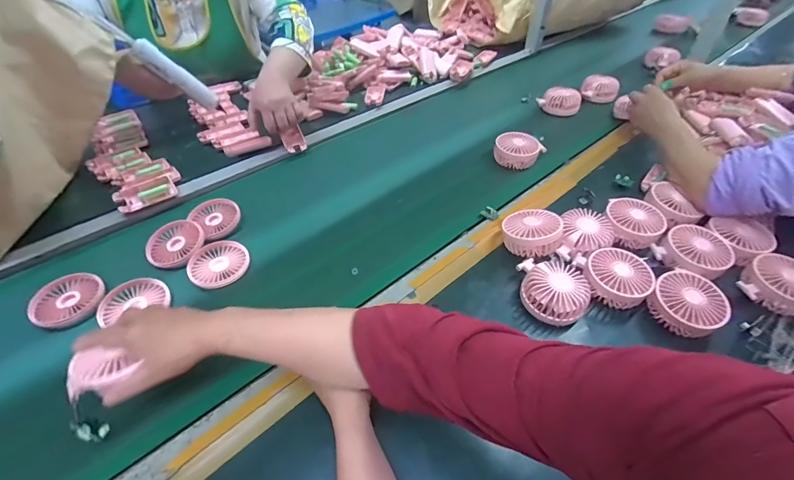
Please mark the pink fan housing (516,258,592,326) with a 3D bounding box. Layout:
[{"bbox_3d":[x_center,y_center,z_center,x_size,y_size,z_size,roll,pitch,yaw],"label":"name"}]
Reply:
[{"bbox_3d":[0.221,0.070,0.542,0.083,0.042,0.096,2,45,2],"label":"pink fan housing"}]

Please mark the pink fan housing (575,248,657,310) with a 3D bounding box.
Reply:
[{"bbox_3d":[0.315,0.056,0.559,0.094,0.046,0.089,-2,45,-2],"label":"pink fan housing"}]

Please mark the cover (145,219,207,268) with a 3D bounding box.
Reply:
[{"bbox_3d":[-0.363,0.003,0.631,0.087,0.014,0.077,-27,70,-18],"label":"cover"}]

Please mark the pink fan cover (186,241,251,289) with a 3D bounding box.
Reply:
[{"bbox_3d":[-0.278,0.034,0.599,0.087,0.005,0.089,-25,52,-22],"label":"pink fan cover"}]

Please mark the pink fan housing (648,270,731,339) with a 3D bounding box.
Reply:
[{"bbox_3d":[0.398,0.087,0.526,0.085,0.044,0.083,0,45,0],"label":"pink fan housing"}]

